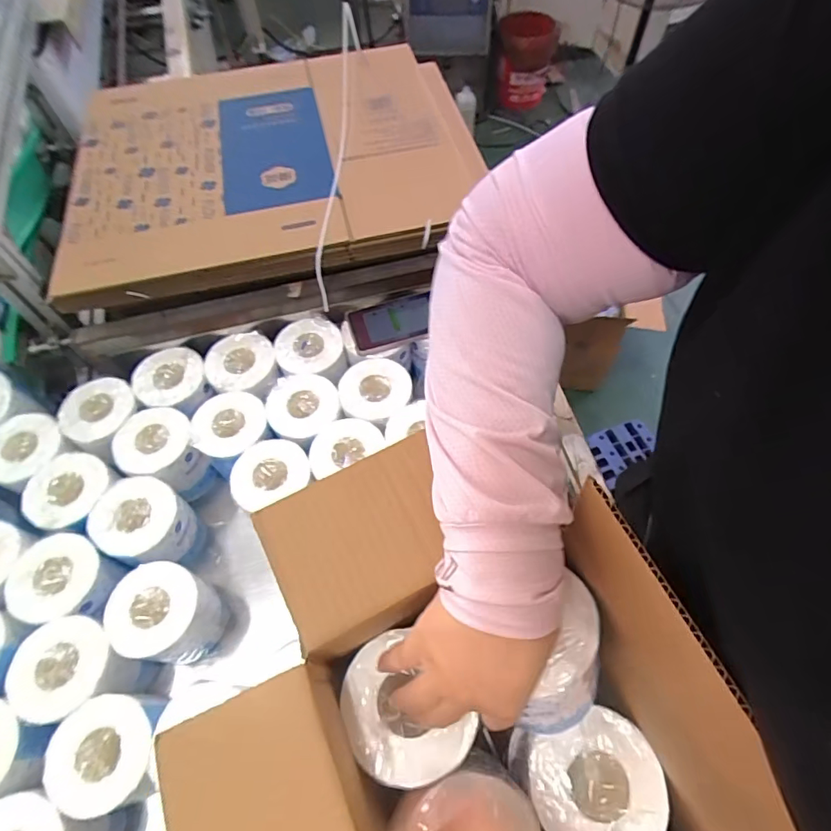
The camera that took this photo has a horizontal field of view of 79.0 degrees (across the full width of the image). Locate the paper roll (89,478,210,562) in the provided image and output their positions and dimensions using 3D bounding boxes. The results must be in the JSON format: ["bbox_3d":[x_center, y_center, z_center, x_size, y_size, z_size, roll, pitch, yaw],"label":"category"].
[{"bbox_3d":[-0.325,0.142,0.632,0.095,0.111,0.092,-1,59,1],"label":"paper roll"}]

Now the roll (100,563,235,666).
[{"bbox_3d":[-0.280,0.230,0.580,0.095,0.099,0.091,-1,59,1],"label":"roll"}]

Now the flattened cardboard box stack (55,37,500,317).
[{"bbox_3d":[-0.229,-0.389,0.807,0.560,0.100,0.474,-12,61,-5],"label":"flattened cardboard box stack"}]

